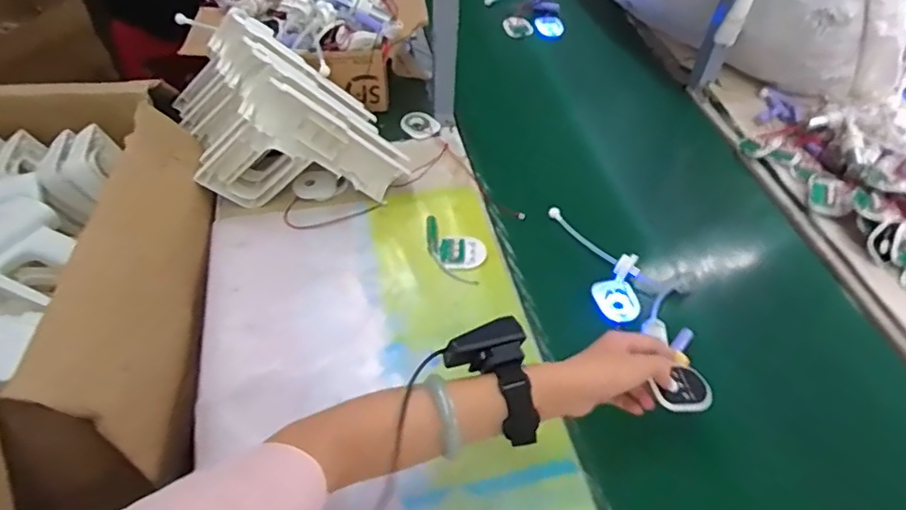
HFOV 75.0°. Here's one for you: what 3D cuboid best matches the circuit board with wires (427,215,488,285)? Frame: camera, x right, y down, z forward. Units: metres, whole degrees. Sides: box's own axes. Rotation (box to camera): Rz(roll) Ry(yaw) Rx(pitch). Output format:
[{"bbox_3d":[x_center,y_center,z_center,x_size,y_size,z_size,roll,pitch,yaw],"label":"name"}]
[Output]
[{"bbox_3d":[-0.004,-0.009,0.740,0.097,0.015,0.069,24,54,19],"label":"circuit board with wires"}]

